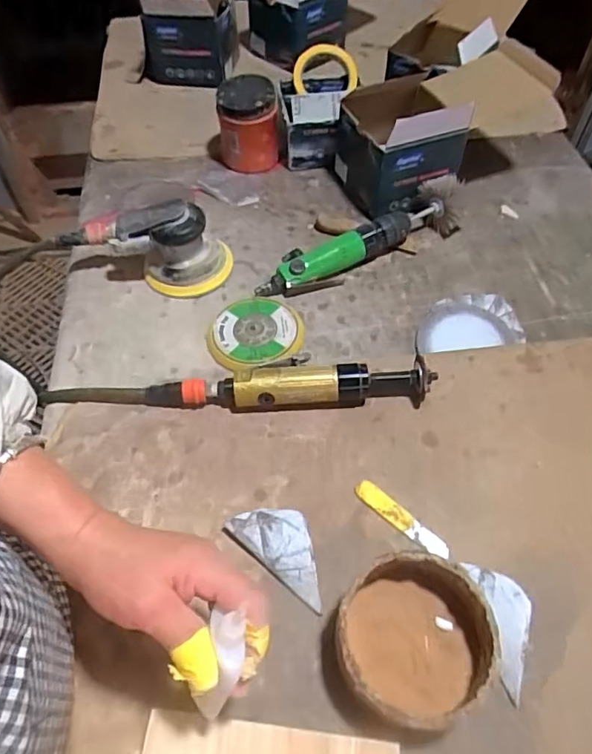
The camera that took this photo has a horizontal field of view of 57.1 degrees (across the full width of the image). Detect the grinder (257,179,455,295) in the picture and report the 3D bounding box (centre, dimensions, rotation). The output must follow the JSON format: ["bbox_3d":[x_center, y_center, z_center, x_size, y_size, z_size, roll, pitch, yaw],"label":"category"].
[{"bbox_3d":[0.085,-0.186,0.721,0.303,0.063,0.073,-20,59,-14],"label":"grinder"}]

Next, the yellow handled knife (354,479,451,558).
[{"bbox_3d":[0.100,0.135,0.519,0.103,0.009,0.020,35,63,21],"label":"yellow handled knife"}]

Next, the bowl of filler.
[{"bbox_3d":[0.089,0.206,0.428,0.113,0.070,0.112,0,56,0],"label":"bowl of filler"}]

